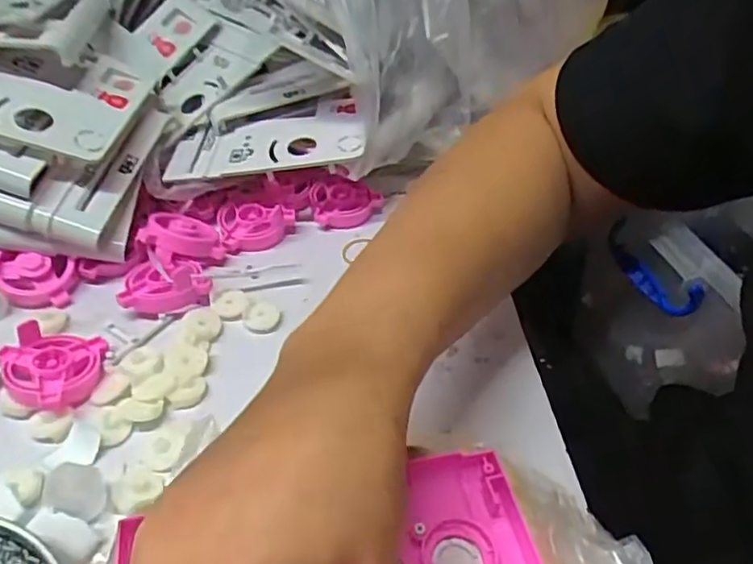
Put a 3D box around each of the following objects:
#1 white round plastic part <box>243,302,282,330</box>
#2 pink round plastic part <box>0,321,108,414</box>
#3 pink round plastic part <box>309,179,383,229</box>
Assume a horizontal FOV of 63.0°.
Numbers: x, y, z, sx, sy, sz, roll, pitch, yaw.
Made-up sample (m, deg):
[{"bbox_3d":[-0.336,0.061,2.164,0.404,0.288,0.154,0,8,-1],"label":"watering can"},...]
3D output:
[{"bbox_3d":[-0.072,0.021,0.389,0.021,0.006,0.021,3,40,-3],"label":"white round plastic part"},{"bbox_3d":[-0.182,0.047,0.337,0.054,0.021,0.049,-3,43,-8],"label":"pink round plastic part"},{"bbox_3d":[-0.024,-0.059,0.471,0.053,0.025,0.036,3,43,-1],"label":"pink round plastic part"}]

